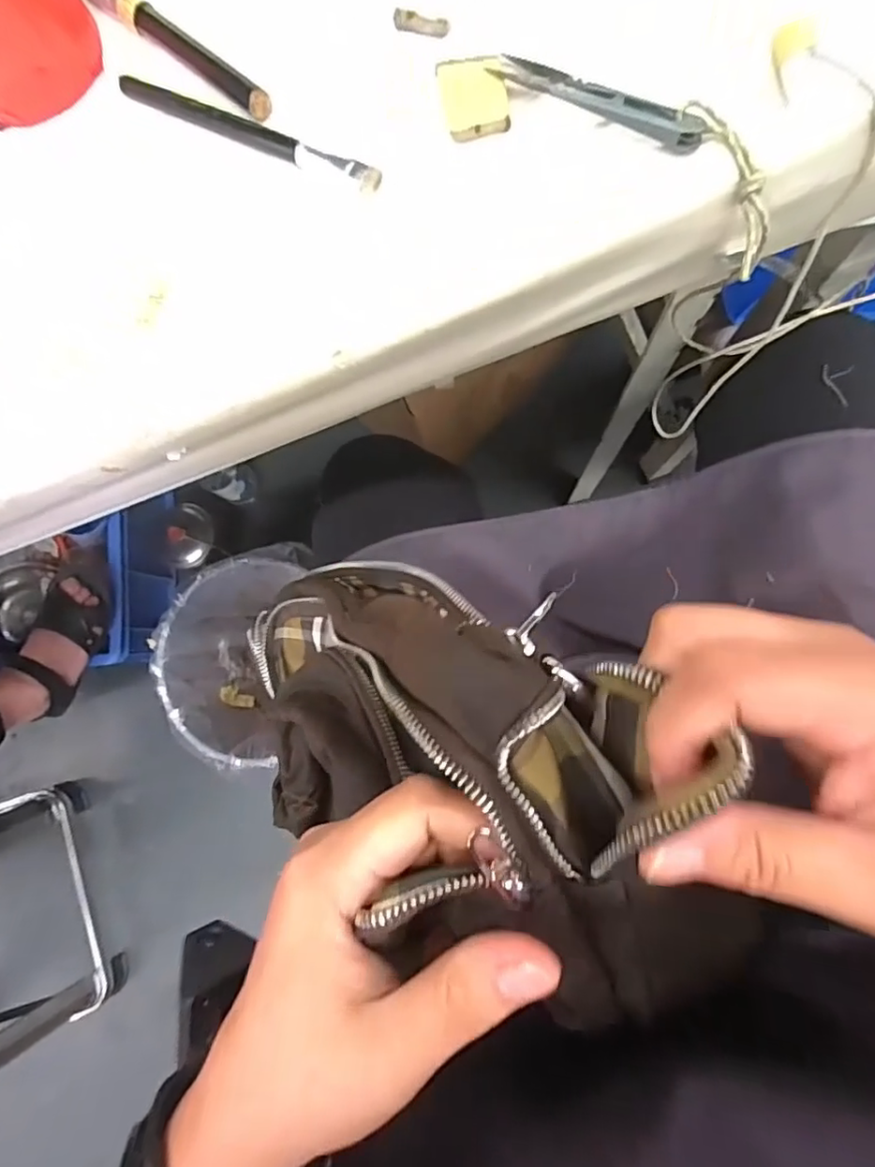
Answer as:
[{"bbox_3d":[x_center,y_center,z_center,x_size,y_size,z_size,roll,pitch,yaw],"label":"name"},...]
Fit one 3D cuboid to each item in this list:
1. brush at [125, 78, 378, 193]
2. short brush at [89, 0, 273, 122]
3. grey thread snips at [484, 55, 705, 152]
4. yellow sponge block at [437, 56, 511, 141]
[{"bbox_3d":[-0.097,-0.225,0.293,0.158,0.011,0.012,28,88,9],"label":"brush"},{"bbox_3d":[-0.139,-0.282,0.304,0.150,0.015,0.016,44,91,9],"label":"short brush"},{"bbox_3d":[0.070,-0.219,0.264,0.100,0.010,0.017,33,89,9],"label":"grey thread snips"},{"bbox_3d":[0.017,-0.230,0.277,0.029,0.004,0.039,-10,83,6],"label":"yellow sponge block"}]

